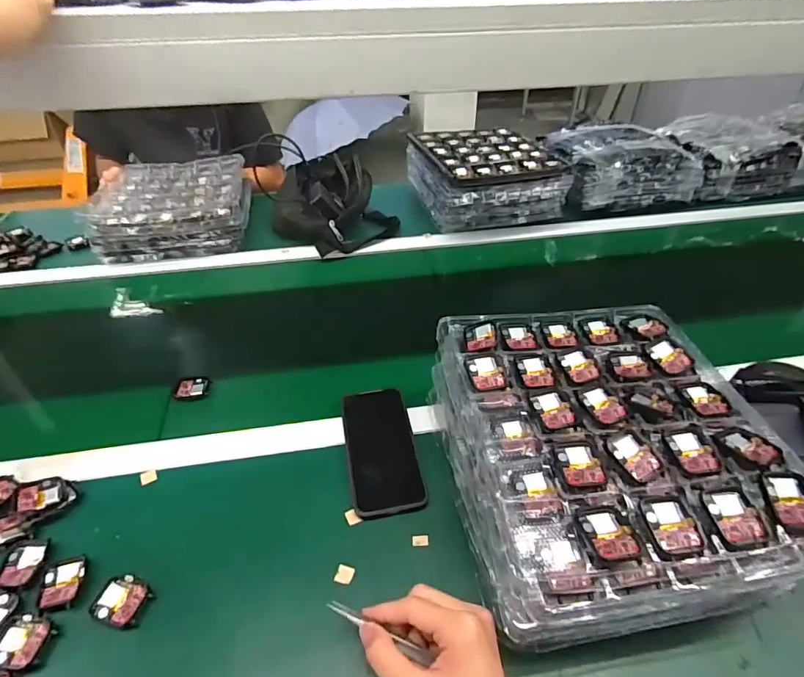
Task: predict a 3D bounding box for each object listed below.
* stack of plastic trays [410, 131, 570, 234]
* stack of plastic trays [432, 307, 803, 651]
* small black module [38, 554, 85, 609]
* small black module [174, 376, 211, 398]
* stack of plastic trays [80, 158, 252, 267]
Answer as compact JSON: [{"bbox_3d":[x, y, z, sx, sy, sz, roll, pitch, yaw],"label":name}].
[{"bbox_3d":[0.177,-0.350,1.007,0.276,0.128,0.257,-11,42,-13],"label":"stack of plastic trays"},{"bbox_3d":[0.181,0.117,0.462,0.291,0.138,0.301,-7,41,-8],"label":"stack of plastic trays"},{"bbox_3d":[-0.313,0.224,0.425,0.035,0.006,0.046,-17,43,-19],"label":"small black module"},{"bbox_3d":[-0.281,0.067,0.620,0.042,0.009,0.037,-8,41,-9],"label":"small black module"},{"bbox_3d":[-0.462,-0.275,0.962,0.270,0.094,0.299,-9,41,-10],"label":"stack of plastic trays"}]

